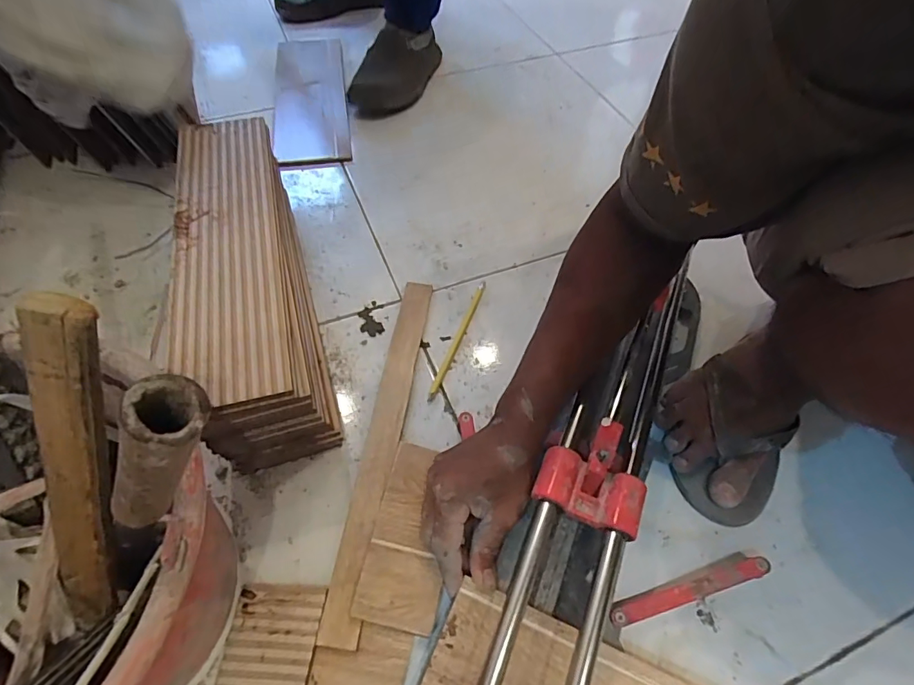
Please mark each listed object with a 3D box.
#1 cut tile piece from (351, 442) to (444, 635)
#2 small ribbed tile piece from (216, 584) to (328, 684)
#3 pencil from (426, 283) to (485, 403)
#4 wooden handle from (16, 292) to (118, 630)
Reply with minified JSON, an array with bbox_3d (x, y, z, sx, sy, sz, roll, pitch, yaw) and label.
[{"bbox_3d":[-0.039,0.169,0.437,0.067,0.007,0.153,15,56,-2],"label":"cut tile piece"},{"bbox_3d":[-0.151,0.252,0.388,0.072,0.015,0.099,5,56,2],"label":"small ribbed tile piece"},{"bbox_3d":[0.003,-0.005,0.574,0.010,0.007,0.180,18,57,11],"label":"pencil"},{"bbox_3d":[-0.192,0.078,0.245,0.023,0.225,0.018,31,31,18],"label":"wooden handle"}]

